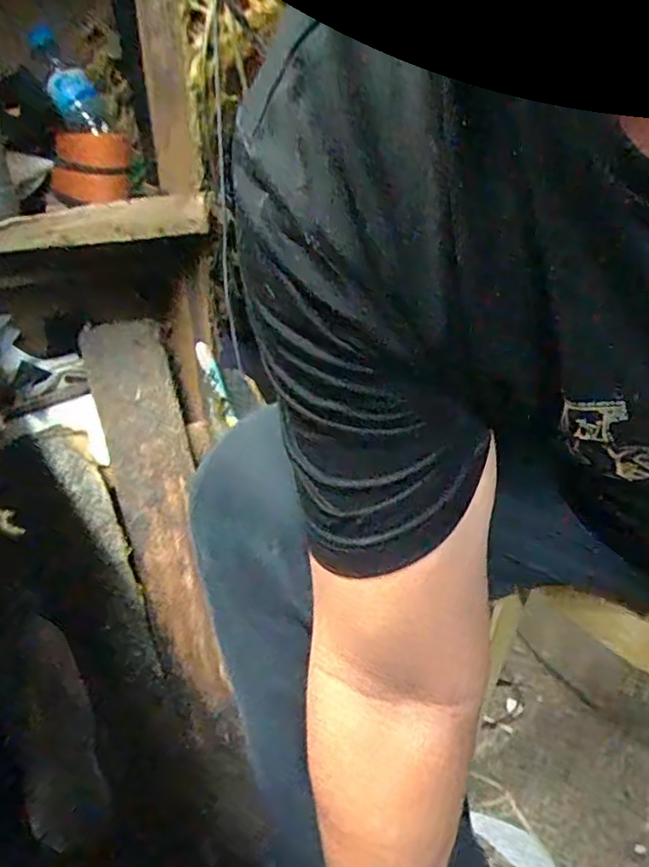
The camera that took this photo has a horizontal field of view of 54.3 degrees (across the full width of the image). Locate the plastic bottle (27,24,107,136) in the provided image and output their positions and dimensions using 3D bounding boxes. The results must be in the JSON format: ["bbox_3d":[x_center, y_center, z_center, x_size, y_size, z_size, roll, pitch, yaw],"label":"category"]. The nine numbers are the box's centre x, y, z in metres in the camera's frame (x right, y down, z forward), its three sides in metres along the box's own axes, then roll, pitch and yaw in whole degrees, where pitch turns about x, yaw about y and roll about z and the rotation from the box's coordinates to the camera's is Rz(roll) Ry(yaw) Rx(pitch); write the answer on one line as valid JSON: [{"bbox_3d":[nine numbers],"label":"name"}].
[{"bbox_3d":[-0.301,-0.407,0.741,0.040,0.119,0.051,-25,23,11],"label":"plastic bottle"}]

